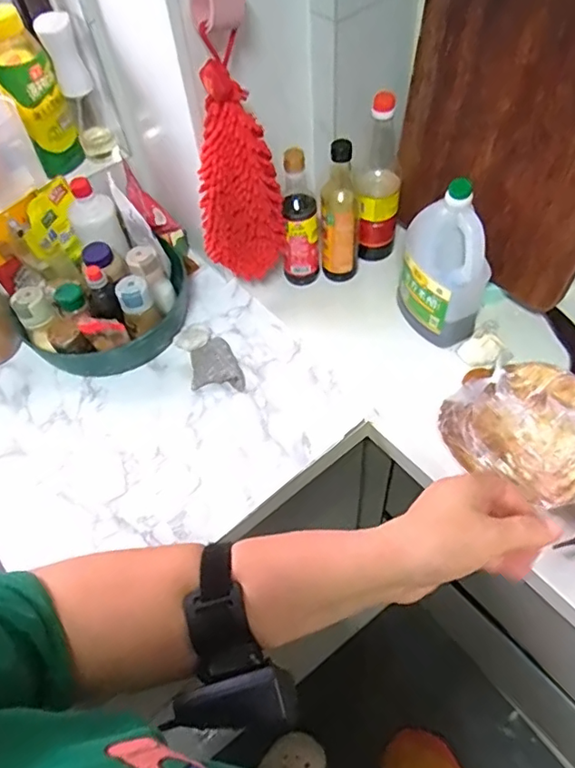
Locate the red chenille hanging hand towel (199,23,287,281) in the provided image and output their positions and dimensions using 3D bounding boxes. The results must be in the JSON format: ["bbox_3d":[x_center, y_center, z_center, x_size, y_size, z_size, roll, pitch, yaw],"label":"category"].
[{"bbox_3d":[-0.074,-0.290,0.797,0.115,0.334,0.054,-20,56,-9],"label":"red chenille hanging hand towel"}]

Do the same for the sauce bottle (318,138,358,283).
[{"bbox_3d":[0.082,-0.258,0.887,0.060,0.247,0.047,4,56,7],"label":"sauce bottle"}]

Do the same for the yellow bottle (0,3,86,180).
[{"bbox_3d":[-0.379,-0.433,0.843,0.076,0.228,0.088,-25,57,-13],"label":"yellow bottle"}]

